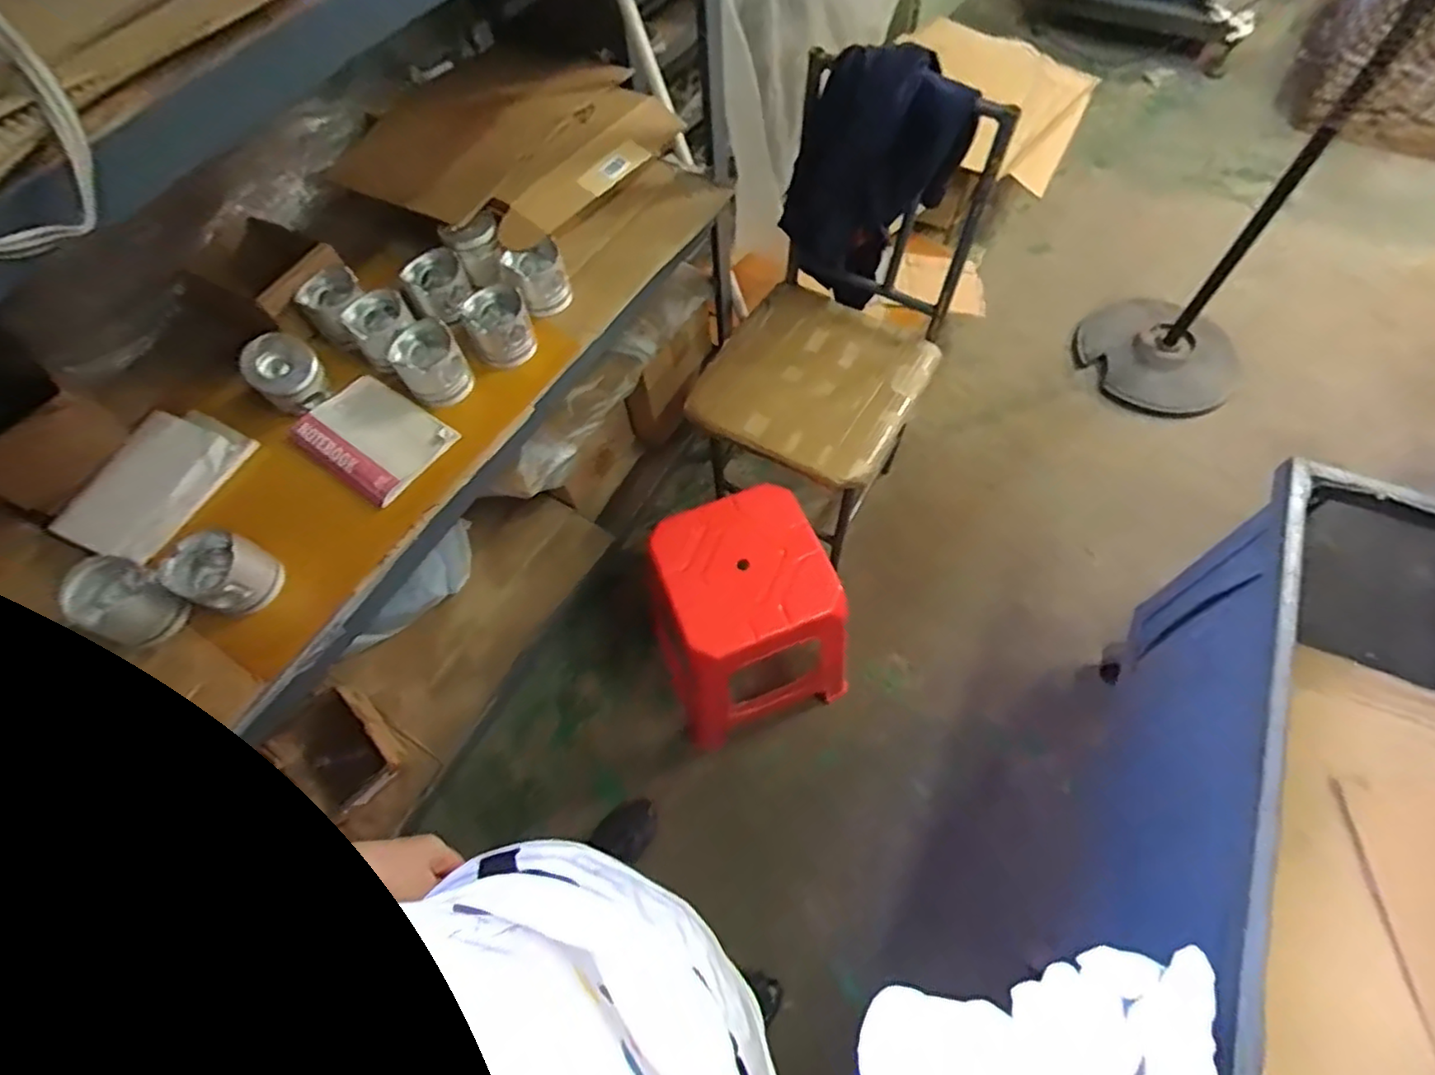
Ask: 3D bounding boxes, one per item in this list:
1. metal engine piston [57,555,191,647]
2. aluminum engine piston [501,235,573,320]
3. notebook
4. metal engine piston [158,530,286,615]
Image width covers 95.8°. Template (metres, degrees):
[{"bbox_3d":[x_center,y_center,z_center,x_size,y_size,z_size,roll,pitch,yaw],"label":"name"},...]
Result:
[{"bbox_3d":[-0.737,0.082,0.807,0.091,0.082,0.087,24,67,14],"label":"metal engine piston"},{"bbox_3d":[-0.278,-0.403,1.017,0.085,0.077,0.081,-21,64,-8],"label":"aluminum engine piston"},{"bbox_3d":[-0.494,-0.147,0.929,0.206,0.020,0.145,33,69,18],"label":"notebook"},{"bbox_3d":[-0.610,0.045,0.807,0.099,0.090,0.091,-1,63,3],"label":"metal engine piston"}]

